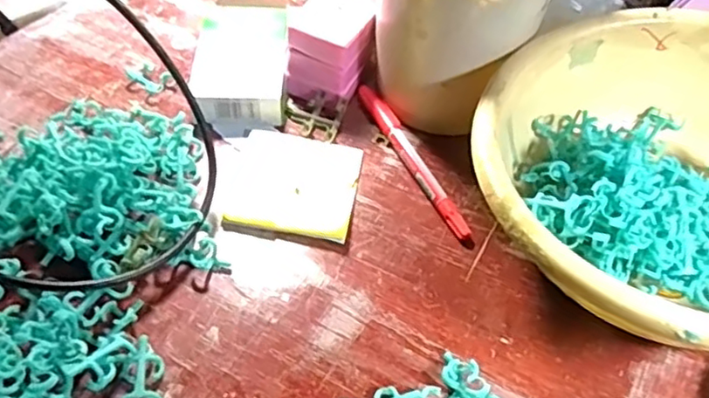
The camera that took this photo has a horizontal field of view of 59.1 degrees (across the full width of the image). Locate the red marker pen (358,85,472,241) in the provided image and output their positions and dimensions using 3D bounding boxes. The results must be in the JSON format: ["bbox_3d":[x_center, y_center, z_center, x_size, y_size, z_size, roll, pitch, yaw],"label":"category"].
[{"bbox_3d":[0.035,-0.028,0.410,0.013,0.012,0.142,-17,54,-18],"label":"red marker pen"}]

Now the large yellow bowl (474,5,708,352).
[{"bbox_3d":[0.176,-0.006,0.346,0.216,0.099,0.219,3,50,-3],"label":"large yellow bowl"}]

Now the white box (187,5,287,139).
[{"bbox_3d":[-0.078,-0.098,0.442,0.061,0.030,0.114,1,50,-4],"label":"white box"}]

